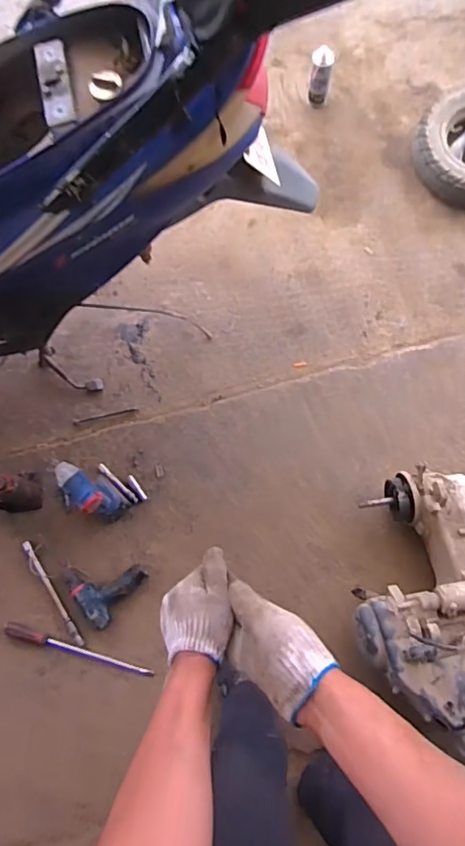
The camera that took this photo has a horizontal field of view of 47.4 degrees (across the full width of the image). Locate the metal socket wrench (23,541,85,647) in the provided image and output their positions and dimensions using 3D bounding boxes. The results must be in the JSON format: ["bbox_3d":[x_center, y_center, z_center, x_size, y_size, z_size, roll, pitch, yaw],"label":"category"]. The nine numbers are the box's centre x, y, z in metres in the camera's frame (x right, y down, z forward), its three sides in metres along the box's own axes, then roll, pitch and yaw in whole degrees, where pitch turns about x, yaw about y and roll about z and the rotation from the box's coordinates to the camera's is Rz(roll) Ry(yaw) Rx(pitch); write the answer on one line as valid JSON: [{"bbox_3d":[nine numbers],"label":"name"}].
[{"bbox_3d":[-0.466,0.438,1.368,0.027,0.015,0.303,-32,77,-6],"label":"metal socket wrench"}]

